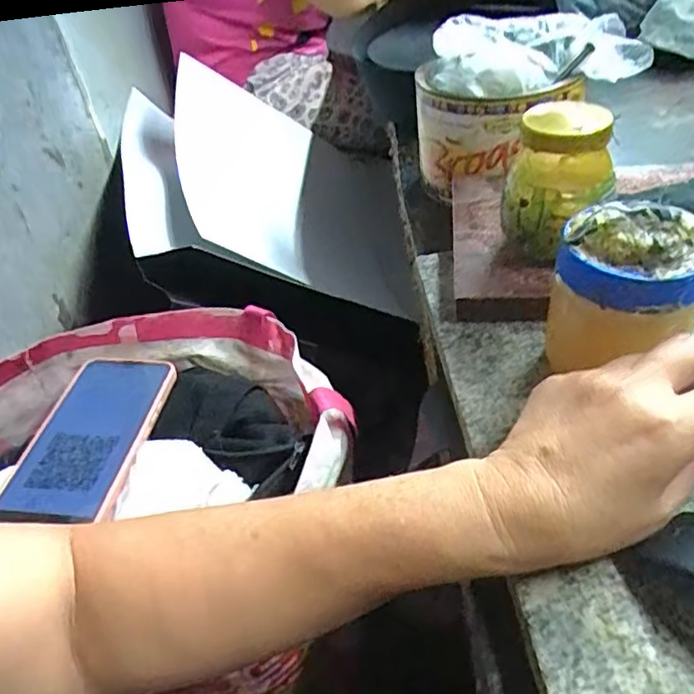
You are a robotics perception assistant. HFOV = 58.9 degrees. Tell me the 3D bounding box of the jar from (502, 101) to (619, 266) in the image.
[{"bbox_3d":[0.137,-0.106,0.403,0.068,0.089,0.060,8,44,21],"label":"jar"}]

